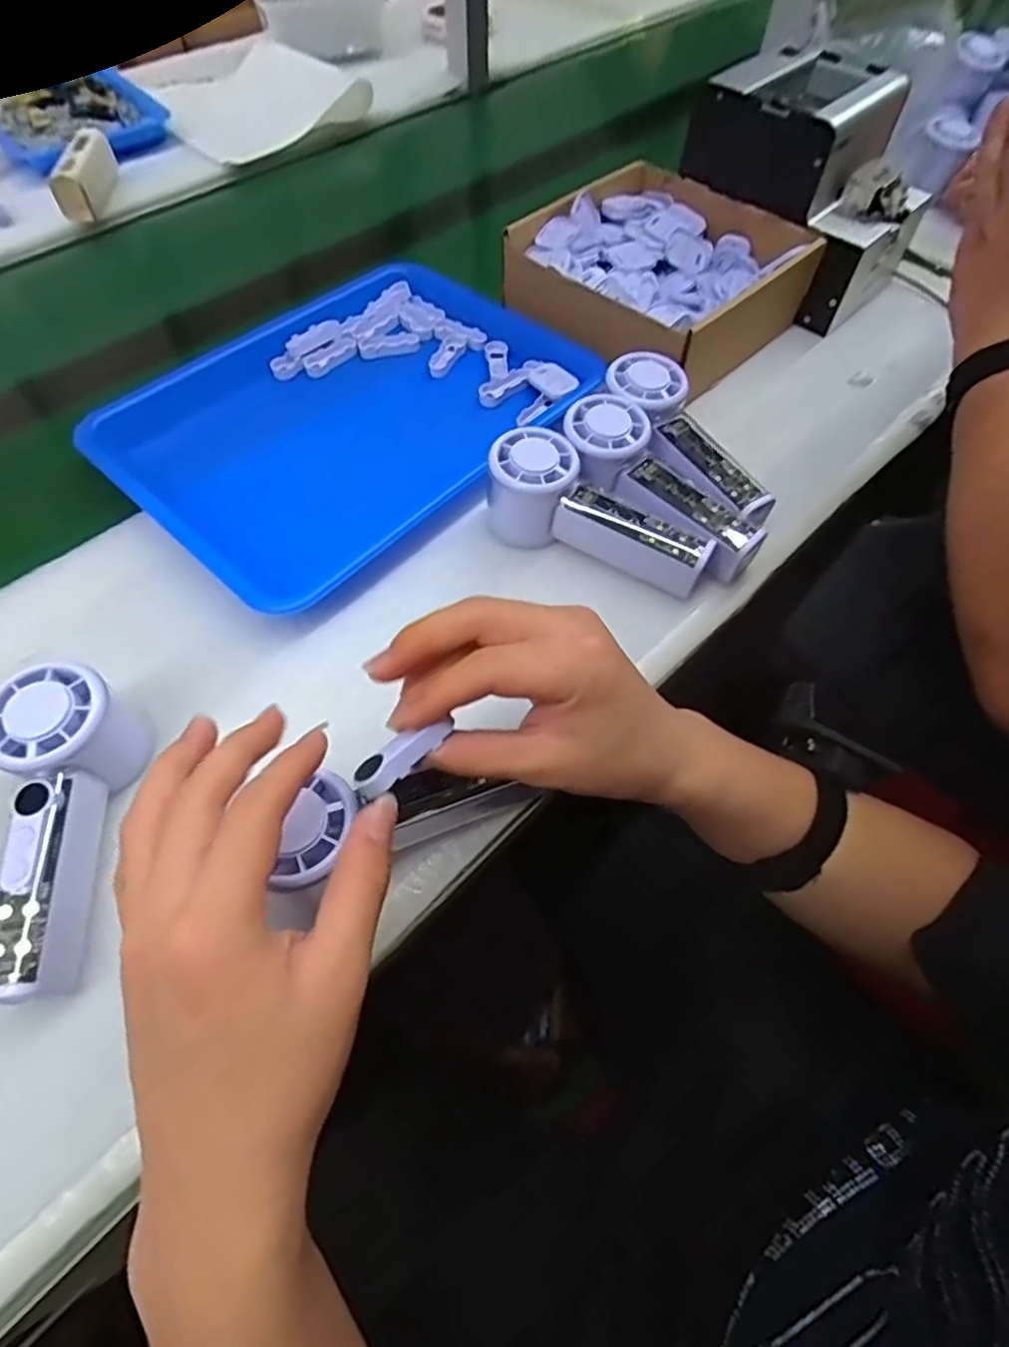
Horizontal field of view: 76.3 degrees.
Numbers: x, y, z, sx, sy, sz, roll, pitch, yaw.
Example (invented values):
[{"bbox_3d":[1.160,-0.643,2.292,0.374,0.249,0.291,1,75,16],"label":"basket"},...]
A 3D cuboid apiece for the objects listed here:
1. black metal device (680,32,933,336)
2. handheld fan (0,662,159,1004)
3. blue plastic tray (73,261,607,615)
[{"bbox_3d":[0.275,-0.440,0.580,0.150,0.134,0.184,-38,67,-20],"label":"black metal device"},{"bbox_3d":[-0.218,0.074,0.308,0.053,0.052,0.149,-3,60,-2],"label":"handheld fan"},{"bbox_3d":[-0.119,-0.208,0.506,0.254,0.033,0.341,38,66,19],"label":"blue plastic tray"}]

